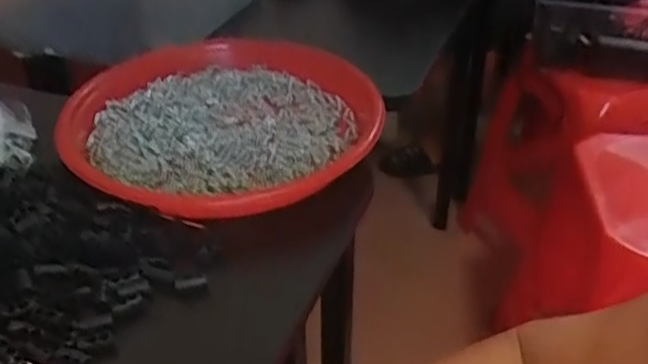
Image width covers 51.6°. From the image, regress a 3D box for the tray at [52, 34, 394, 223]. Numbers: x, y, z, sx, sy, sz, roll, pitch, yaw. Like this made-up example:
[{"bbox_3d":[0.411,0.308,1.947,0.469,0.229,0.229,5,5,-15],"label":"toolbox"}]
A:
[{"bbox_3d":[-0.074,-0.053,0.510,0.228,0.032,0.214,0,35,-1],"label":"tray"}]

